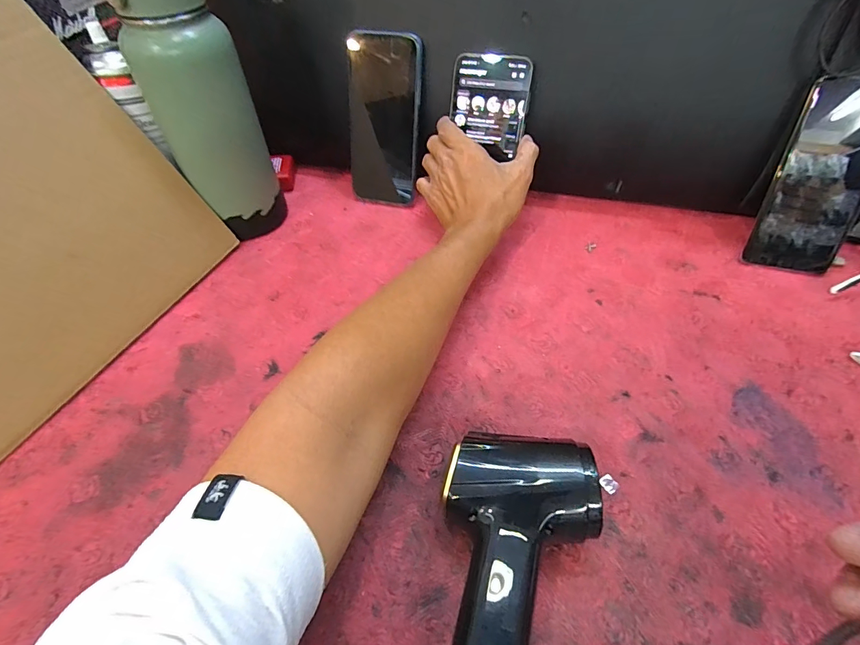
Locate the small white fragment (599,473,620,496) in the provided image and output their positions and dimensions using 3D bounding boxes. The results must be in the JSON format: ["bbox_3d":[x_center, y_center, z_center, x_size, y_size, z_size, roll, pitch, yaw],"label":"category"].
[{"bbox_3d":[0.121,0.109,0.282,0.009,0.004,0.012,-29,55,-20],"label":"small white fragment"}]

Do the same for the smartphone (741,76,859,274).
[{"bbox_3d":[0.349,-0.125,0.370,0.074,0.159,0.014,10,27,11],"label":"smartphone"}]

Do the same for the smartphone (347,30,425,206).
[{"bbox_3d":[-0.051,-0.216,0.460,0.077,0.170,0.014,10,33,7],"label":"smartphone"}]

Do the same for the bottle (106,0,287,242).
[{"bbox_3d":[-0.213,-0.203,0.396,0.089,0.260,0.079,-20,52,-14],"label":"bottle"}]

